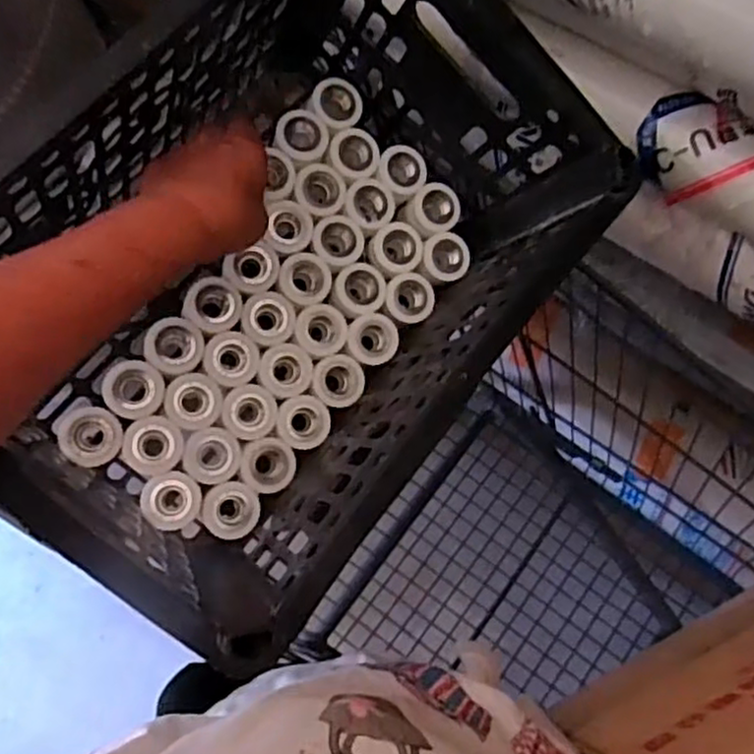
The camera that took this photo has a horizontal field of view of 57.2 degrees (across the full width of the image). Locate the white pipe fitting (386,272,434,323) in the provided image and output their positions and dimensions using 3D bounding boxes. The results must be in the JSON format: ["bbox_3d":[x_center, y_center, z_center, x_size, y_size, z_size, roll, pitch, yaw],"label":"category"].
[{"bbox_3d":[0.023,-0.063,0.569,0.041,0.036,0.040,-5,89,-9],"label":"white pipe fitting"}]

